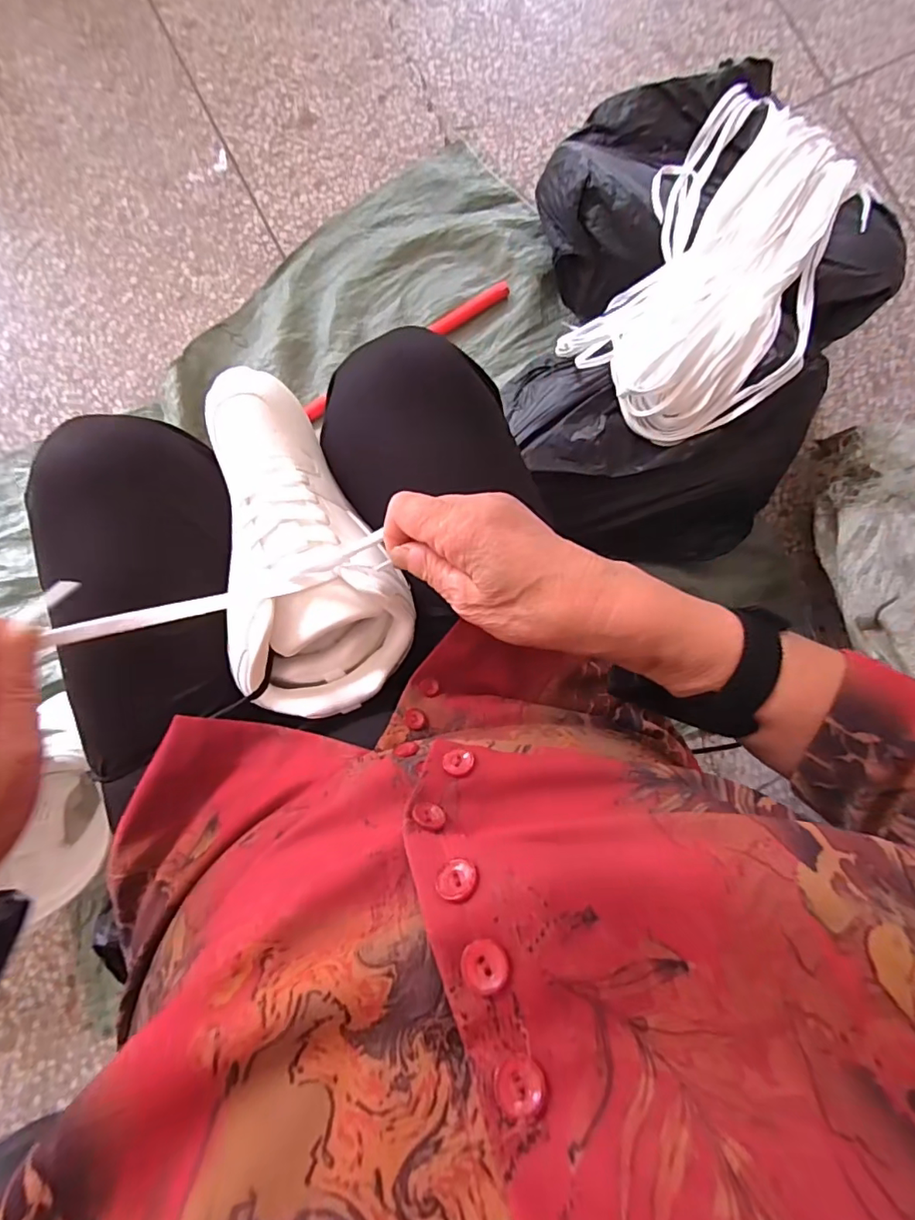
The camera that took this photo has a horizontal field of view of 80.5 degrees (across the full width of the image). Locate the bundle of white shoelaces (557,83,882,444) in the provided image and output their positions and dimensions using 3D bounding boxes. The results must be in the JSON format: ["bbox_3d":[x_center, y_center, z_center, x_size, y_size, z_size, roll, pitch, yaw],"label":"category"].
[{"bbox_3d":[0.332,-0.428,0.658,0.250,0.100,0.471,31,86,-1],"label":"bundle of white shoelaces"}]

